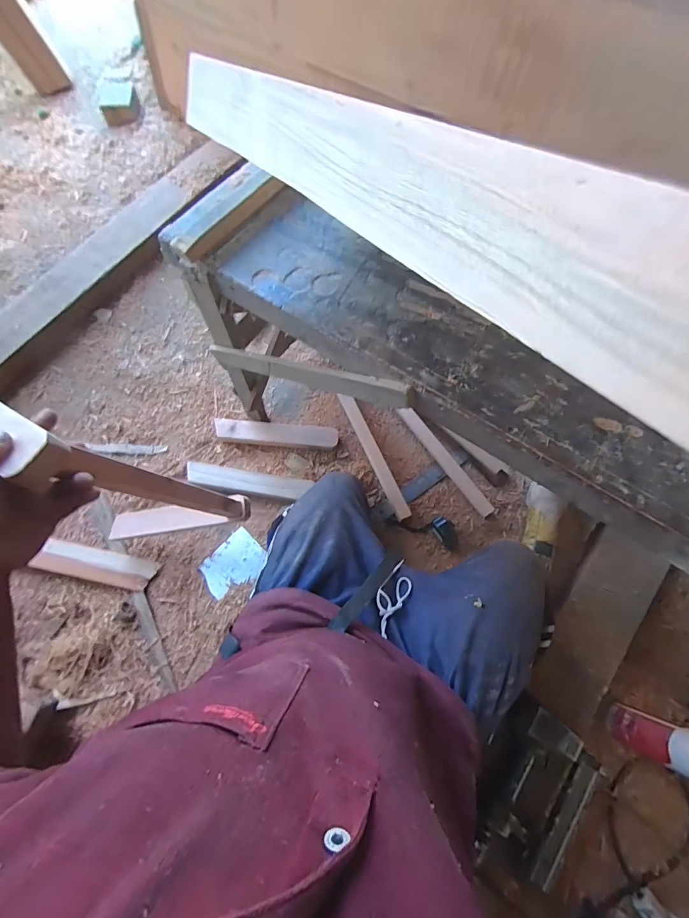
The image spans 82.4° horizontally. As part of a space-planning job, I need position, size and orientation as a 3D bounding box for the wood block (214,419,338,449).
[{"bbox_3d":[-0.161,-0.060,0.926,0.288,0.032,0.052,4,68,3],"label":"wood block"}]

